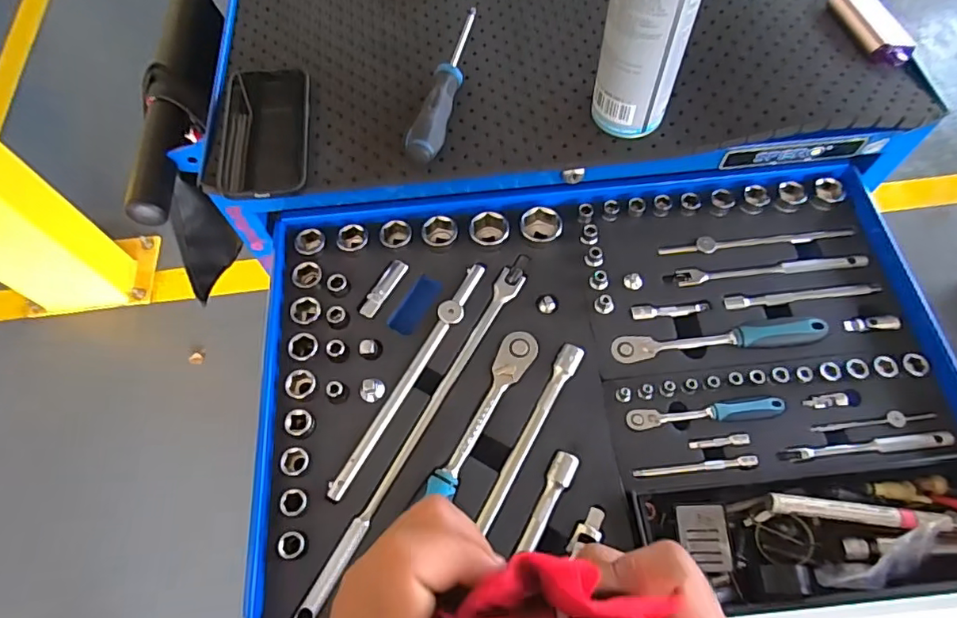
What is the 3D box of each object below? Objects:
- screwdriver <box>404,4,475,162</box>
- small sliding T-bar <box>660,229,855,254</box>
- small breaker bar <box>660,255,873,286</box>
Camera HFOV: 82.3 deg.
[{"bbox_3d":[-0.026,-0.222,0.520,0.030,0.026,0.206,12,65,8],"label":"screwdriver"},{"bbox_3d":[0.277,-0.068,0.548,0.193,0.014,0.018,-8,64,-2],"label":"small sliding T-bar"},{"bbox_3d":[0.278,-0.038,0.531,0.194,0.010,0.017,-7,64,-1],"label":"small breaker bar"}]

